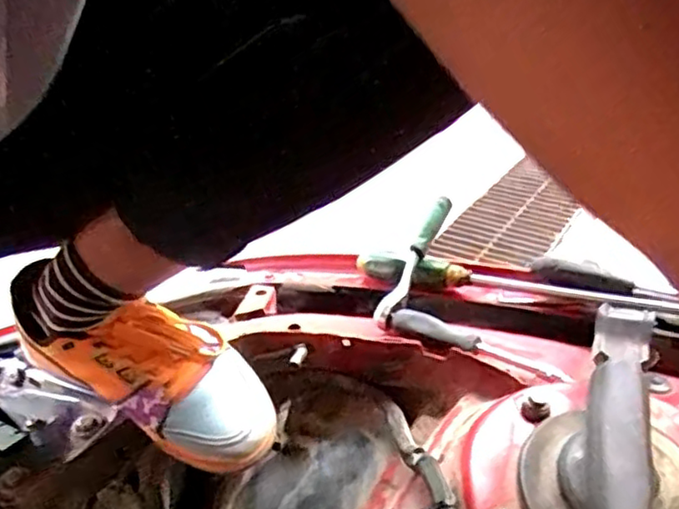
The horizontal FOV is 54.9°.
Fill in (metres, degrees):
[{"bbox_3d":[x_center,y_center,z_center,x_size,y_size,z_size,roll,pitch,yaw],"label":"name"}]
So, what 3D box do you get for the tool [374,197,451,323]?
[{"bbox_3d":[0.071,0.006,0.637,0.020,0.017,0.139,21,72,30],"label":"tool"}]

